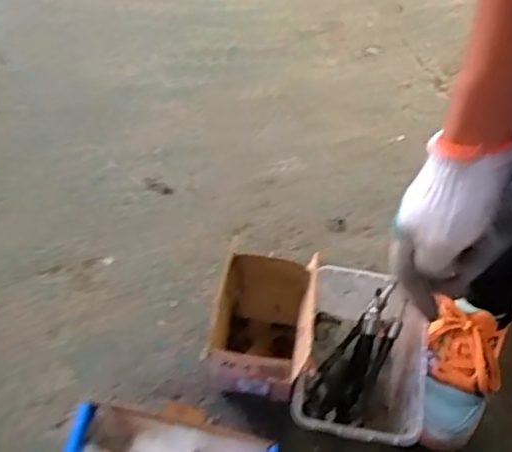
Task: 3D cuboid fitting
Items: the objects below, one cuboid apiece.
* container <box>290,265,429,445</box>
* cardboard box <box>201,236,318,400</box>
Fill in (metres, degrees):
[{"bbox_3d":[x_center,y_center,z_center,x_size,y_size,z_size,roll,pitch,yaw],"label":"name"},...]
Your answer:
[{"bbox_3d":[0.132,0.177,0.822,0.155,0.137,0.207,9,62,3],"label":"container"},{"bbox_3d":[0.008,0.132,0.834,0.127,0.139,0.162,10,62,3],"label":"cardboard box"}]

